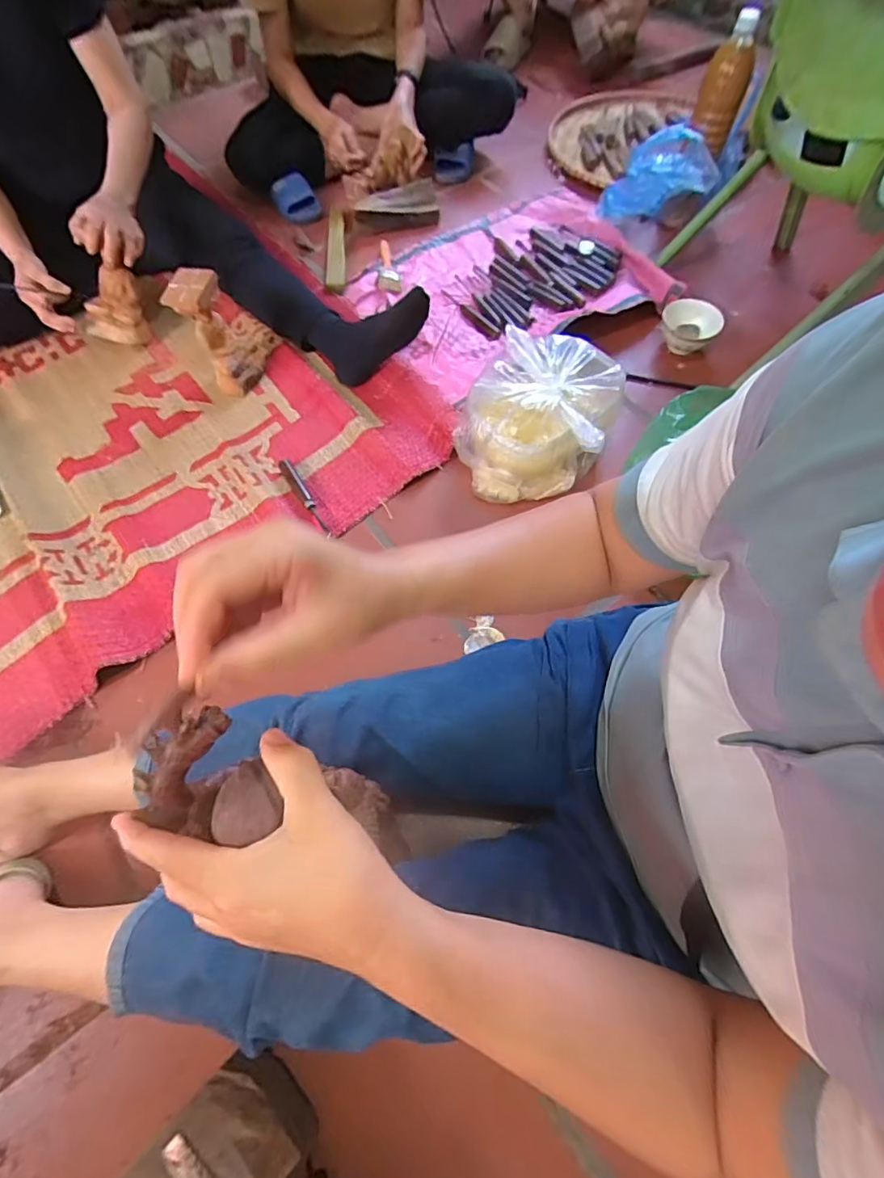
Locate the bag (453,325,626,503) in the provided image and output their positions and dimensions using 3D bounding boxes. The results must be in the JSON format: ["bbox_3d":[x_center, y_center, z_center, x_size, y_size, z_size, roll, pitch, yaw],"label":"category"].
[{"bbox_3d":[0.155,-0.278,0.804,0.217,0.125,0.257,24,66,11],"label":"bag"}]

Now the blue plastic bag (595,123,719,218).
[{"bbox_3d":[0.436,-0.813,0.995,0.078,0.160,0.233,-39,68,-16],"label":"blue plastic bag"}]

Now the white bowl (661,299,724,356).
[{"bbox_3d":[0.455,-0.478,0.919,0.101,0.059,0.101,-1,63,2],"label":"white bowl"}]

